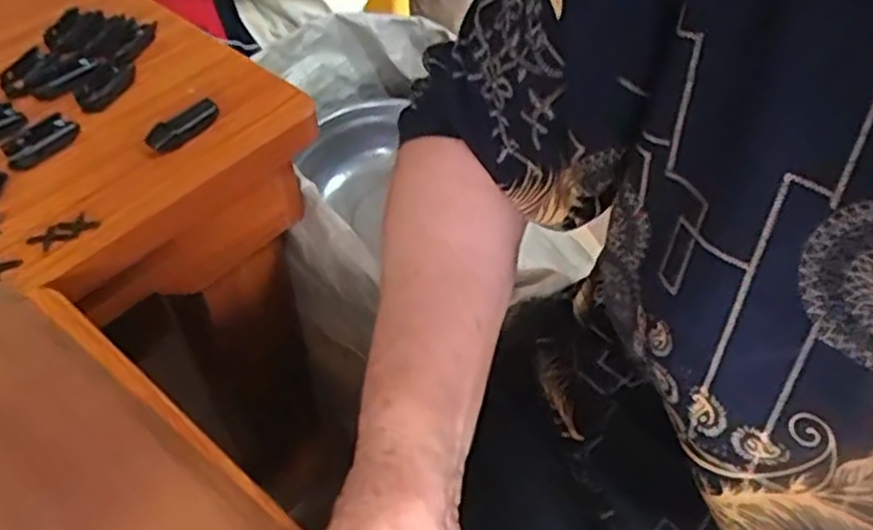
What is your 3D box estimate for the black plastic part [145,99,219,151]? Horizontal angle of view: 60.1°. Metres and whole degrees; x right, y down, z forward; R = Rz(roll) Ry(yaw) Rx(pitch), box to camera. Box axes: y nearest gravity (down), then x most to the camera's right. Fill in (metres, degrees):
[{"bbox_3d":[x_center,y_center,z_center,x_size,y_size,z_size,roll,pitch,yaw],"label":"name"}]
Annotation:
[{"bbox_3d":[-0.170,-0.094,0.508,0.017,0.016,0.053,32,56,24],"label":"black plastic part"}]

